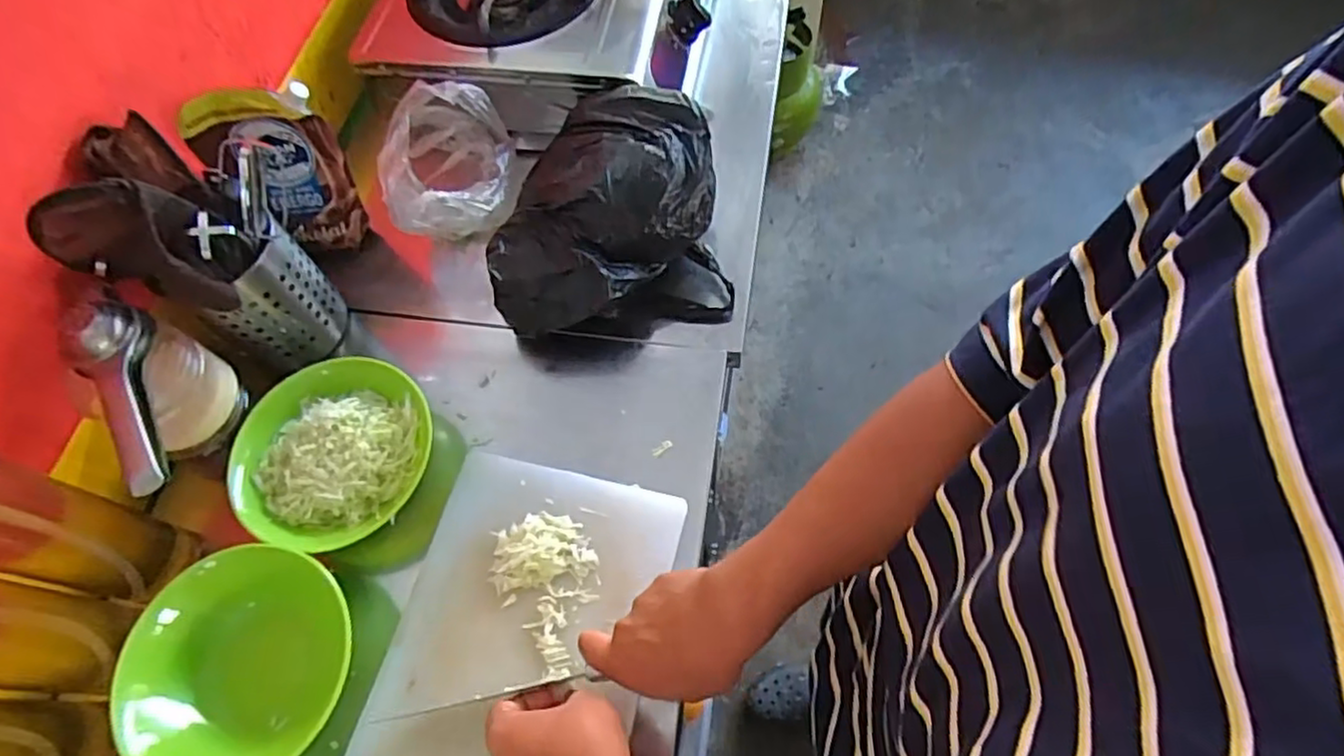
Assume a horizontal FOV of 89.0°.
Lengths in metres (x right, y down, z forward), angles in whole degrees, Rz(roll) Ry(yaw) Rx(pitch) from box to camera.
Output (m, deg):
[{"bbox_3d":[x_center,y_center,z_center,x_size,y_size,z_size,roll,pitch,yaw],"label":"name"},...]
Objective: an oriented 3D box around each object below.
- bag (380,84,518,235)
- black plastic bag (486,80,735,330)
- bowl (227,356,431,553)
[{"bbox_3d":[-0.230,-0.213,0.706,0.130,0.094,0.143,-15,63,-4],"label":"bag"},{"bbox_3d":[-0.066,-0.161,0.679,0.217,0.126,0.217,-10,63,-2],"label":"black plastic bag"},{"bbox_3d":[-0.292,0.064,0.597,0.167,0.052,0.148,-37,67,-15],"label":"bowl"}]

